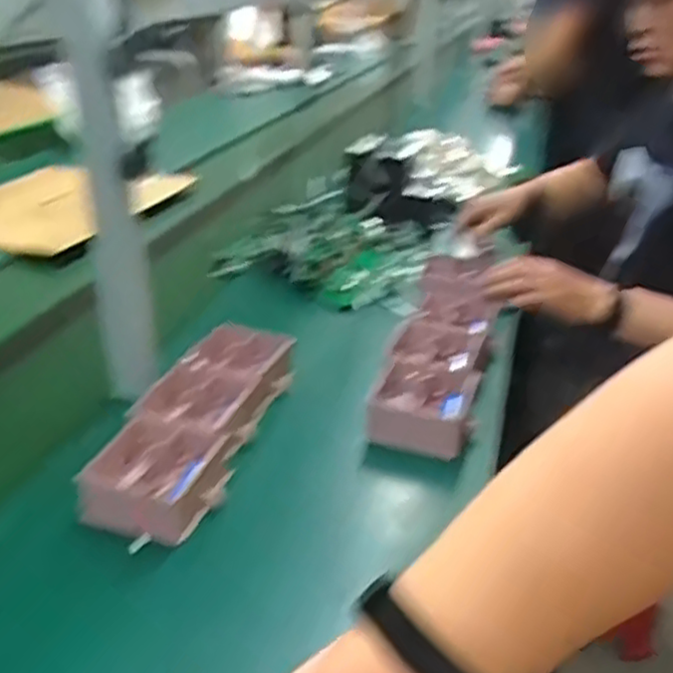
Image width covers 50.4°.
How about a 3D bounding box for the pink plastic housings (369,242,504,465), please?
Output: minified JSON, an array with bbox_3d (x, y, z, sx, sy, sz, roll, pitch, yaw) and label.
[{"bbox_3d":[0.148,-0.017,0.973,0.125,0.064,0.504,8,28,14],"label":"pink plastic housings"}]

